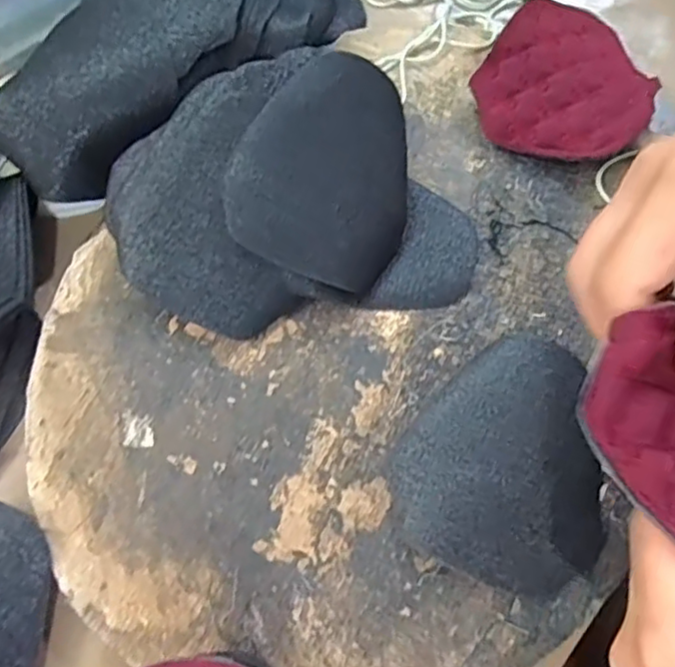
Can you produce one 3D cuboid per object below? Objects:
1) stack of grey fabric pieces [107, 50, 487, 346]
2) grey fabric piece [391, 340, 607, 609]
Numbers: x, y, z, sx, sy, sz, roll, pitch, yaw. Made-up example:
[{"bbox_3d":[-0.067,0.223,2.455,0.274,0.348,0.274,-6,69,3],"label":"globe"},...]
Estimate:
[{"bbox_3d":[-0.021,-0.069,0.290,0.163,0.044,0.124,-10,69,-5],"label":"stack of grey fabric pieces"},{"bbox_3d":[0.072,0.050,0.266,0.085,0.011,0.101,21,69,8],"label":"grey fabric piece"}]

